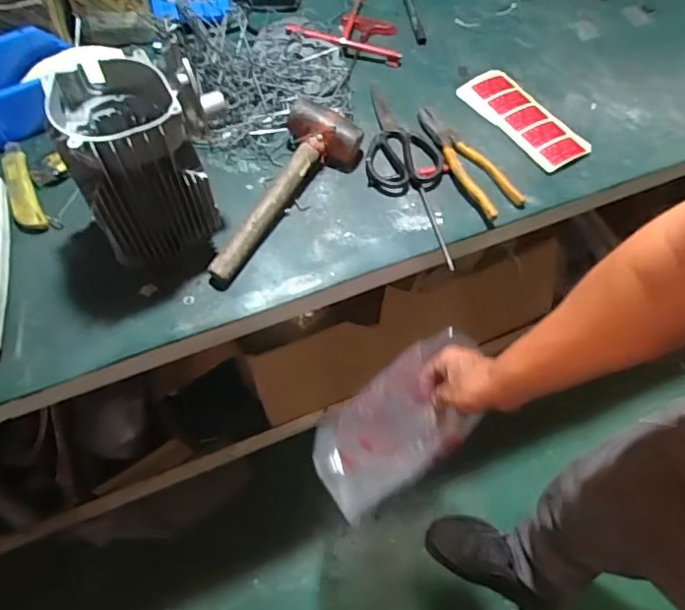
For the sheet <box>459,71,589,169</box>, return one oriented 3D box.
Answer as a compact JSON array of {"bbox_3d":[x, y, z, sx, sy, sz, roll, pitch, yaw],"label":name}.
[{"bbox_3d":[0.259,-0.270,0.792,0.085,0.015,0.196,-30,67,-16],"label":"sheet"}]

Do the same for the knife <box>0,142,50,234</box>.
[{"bbox_3d":[-0.411,-0.154,0.704,0.034,0.019,0.153,-24,66,-14],"label":"knife"}]

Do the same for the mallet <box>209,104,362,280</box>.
[{"bbox_3d":[-0.066,-0.139,0.690,0.099,0.050,0.279,23,64,9],"label":"mallet"}]

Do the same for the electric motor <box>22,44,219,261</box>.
[{"bbox_3d":[-0.217,-0.153,0.581,0.121,0.159,0.131,-28,67,-15],"label":"electric motor"}]

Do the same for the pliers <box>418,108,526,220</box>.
[{"bbox_3d":[0.172,-0.201,0.738,0.063,0.028,0.204,-19,65,-12],"label":"pliers"}]

